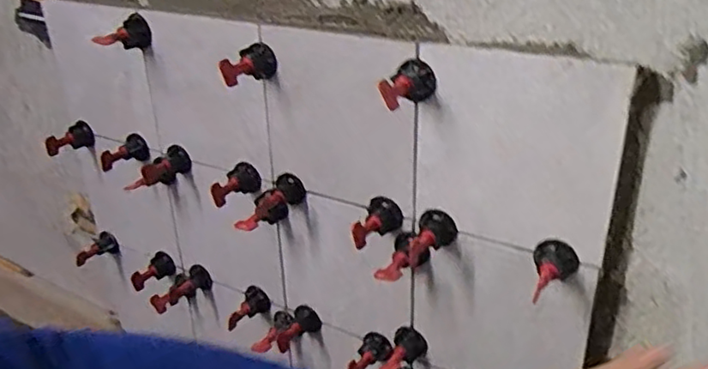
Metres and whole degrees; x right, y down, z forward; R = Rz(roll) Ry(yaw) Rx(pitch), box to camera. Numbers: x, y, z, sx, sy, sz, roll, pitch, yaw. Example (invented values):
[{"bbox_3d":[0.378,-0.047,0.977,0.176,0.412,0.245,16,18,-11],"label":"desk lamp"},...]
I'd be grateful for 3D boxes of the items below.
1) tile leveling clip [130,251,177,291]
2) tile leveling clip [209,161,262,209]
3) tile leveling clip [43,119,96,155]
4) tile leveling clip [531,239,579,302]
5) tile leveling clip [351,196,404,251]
[{"bbox_3d":[-0.236,0.101,0.723,0.025,0.026,0.052,22,35,38],"label":"tile leveling clip"},{"bbox_3d":[-0.110,0.002,0.584,0.027,0.023,0.058,6,28,15],"label":"tile leveling clip"},{"bbox_3d":[-0.322,-0.048,0.694,0.027,0.031,0.060,14,31,28],"label":"tile leveling clip"},{"bbox_3d":[0.143,0.064,0.442,0.030,0.029,0.046,8,29,19],"label":"tile leveling clip"},{"bbox_3d":[0.020,0.034,0.509,0.030,0.025,0.050,9,29,20],"label":"tile leveling clip"}]

